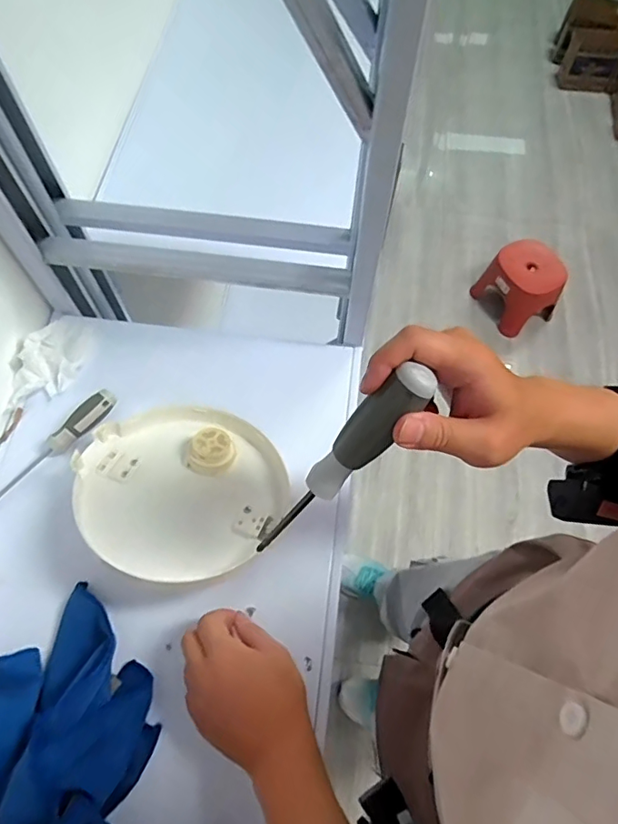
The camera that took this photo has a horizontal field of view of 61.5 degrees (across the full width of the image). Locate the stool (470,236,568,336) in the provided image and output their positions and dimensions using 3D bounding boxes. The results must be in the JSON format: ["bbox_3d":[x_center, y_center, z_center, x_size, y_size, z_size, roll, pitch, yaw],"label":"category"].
[{"bbox_3d":[0.753,-0.443,1.785,0.255,0.211,0.242,-34,70,-15],"label":"stool"}]

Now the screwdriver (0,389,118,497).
[{"bbox_3d":[-0.288,0.045,0.576,0.025,0.029,0.182,39,70,15],"label":"screwdriver"}]

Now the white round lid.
[{"bbox_3d":[-0.127,0.073,0.530,0.198,0.028,0.198,8,45,-8],"label":"white round lid"}]

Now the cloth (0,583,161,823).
[{"bbox_3d":[-0.247,0.274,0.439,0.201,0.078,0.210,-37,71,-16],"label":"cloth"}]

